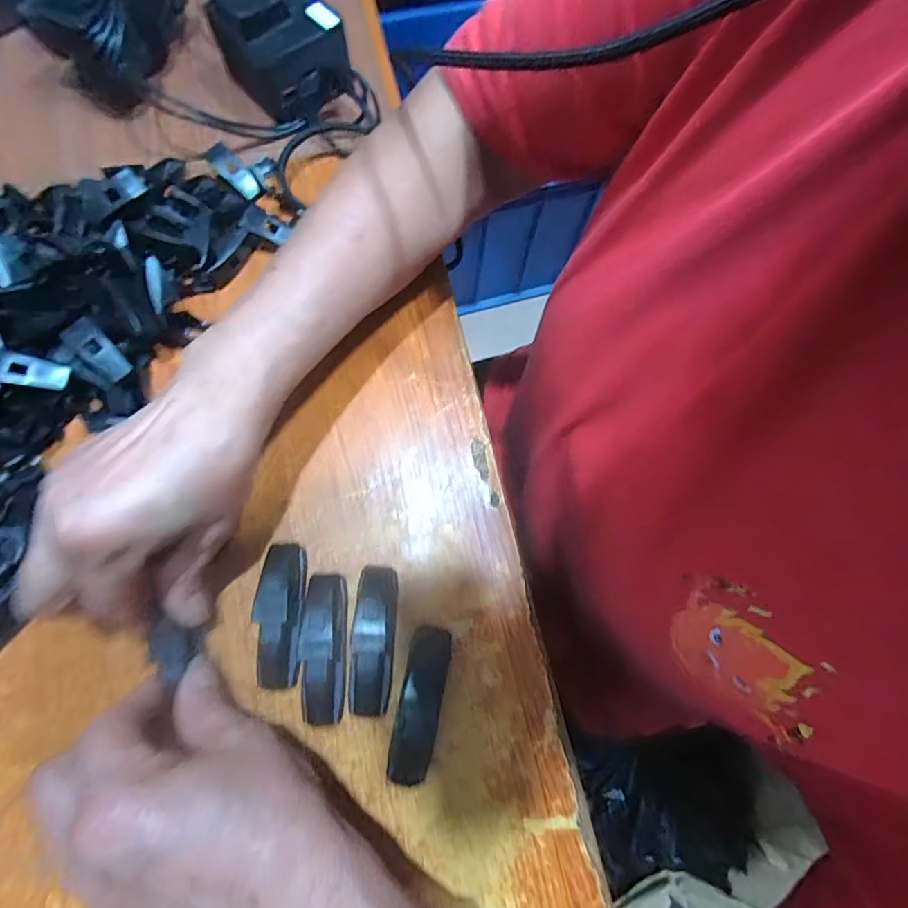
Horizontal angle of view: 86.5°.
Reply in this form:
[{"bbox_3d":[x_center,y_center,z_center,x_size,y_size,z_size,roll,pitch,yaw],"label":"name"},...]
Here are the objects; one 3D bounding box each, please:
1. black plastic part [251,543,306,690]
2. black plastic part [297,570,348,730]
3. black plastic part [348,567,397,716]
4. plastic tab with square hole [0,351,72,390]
[{"bbox_3d":[-0.091,0.084,0.253,0.023,0.025,0.073,3,74,0],"label":"black plastic part"},{"bbox_3d":[-0.067,0.101,0.251,0.022,0.023,0.073,-2,74,-2],"label":"black plastic part"},{"bbox_3d":[-0.042,0.097,0.253,0.020,0.022,0.073,3,74,0],"label":"black plastic part"},{"bbox_3d":[-0.243,-0.047,0.272,0.045,0.004,0.018,10,73,-15],"label":"plastic tab with square hole"}]

